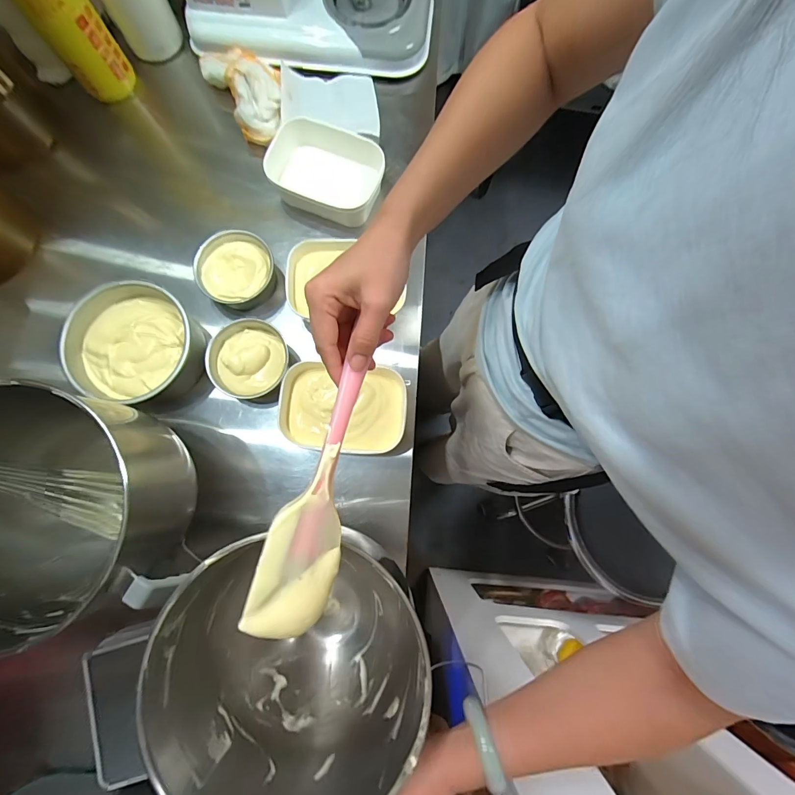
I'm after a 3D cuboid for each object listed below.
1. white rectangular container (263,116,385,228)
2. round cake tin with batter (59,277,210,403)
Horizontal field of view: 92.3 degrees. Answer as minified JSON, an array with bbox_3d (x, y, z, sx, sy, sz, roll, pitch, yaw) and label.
[{"bbox_3d":[-0.109,-0.334,0.584,0.168,0.075,0.126,21,80,3],"label":"white rectangular container"},{"bbox_3d":[-0.348,-0.064,0.513,0.153,0.063,0.154,0,80,-1],"label":"round cake tin with batter"}]

